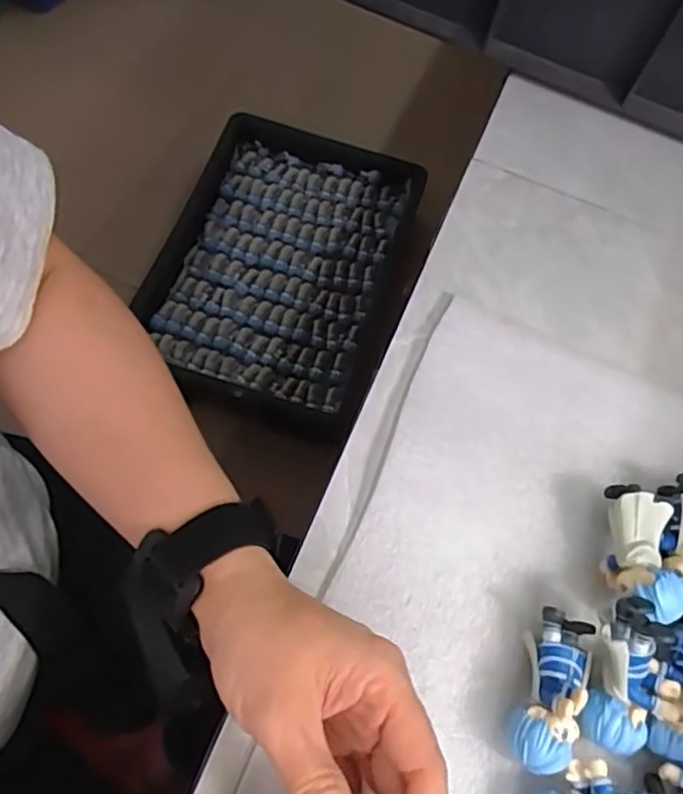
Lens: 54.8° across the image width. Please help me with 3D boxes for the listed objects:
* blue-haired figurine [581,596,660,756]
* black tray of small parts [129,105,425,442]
[{"bbox_3d":[0.118,0.117,0.277,0.026,0.023,0.061,8,91,1],"label":"blue-haired figurine"},{"bbox_3d":[-0.131,-0.239,1.201,0.444,0.066,0.608,17,64,2],"label":"black tray of small parts"}]

